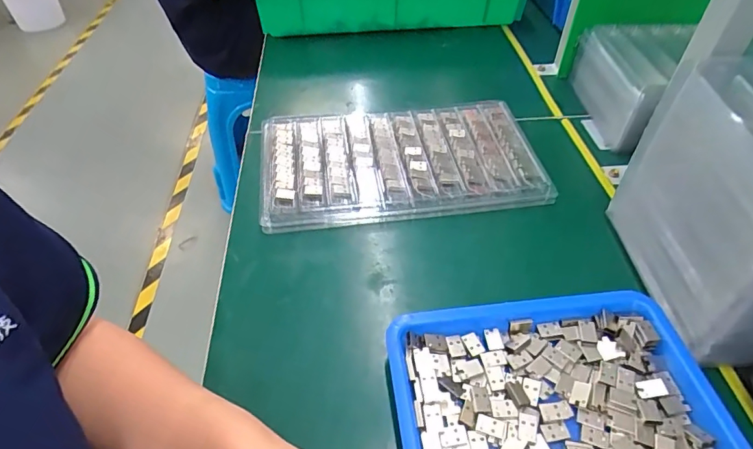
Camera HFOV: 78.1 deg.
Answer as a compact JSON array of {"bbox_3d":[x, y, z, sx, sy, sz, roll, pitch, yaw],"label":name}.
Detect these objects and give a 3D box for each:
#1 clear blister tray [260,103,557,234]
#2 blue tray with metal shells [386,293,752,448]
[{"bbox_3d":[0.027,-0.072,0.518,0.296,0.031,0.168,-6,46,-4],"label":"clear blister tray"},{"bbox_3d":[0.125,0.131,0.315,0.217,0.023,0.170,-6,46,-4],"label":"blue tray with metal shells"}]

